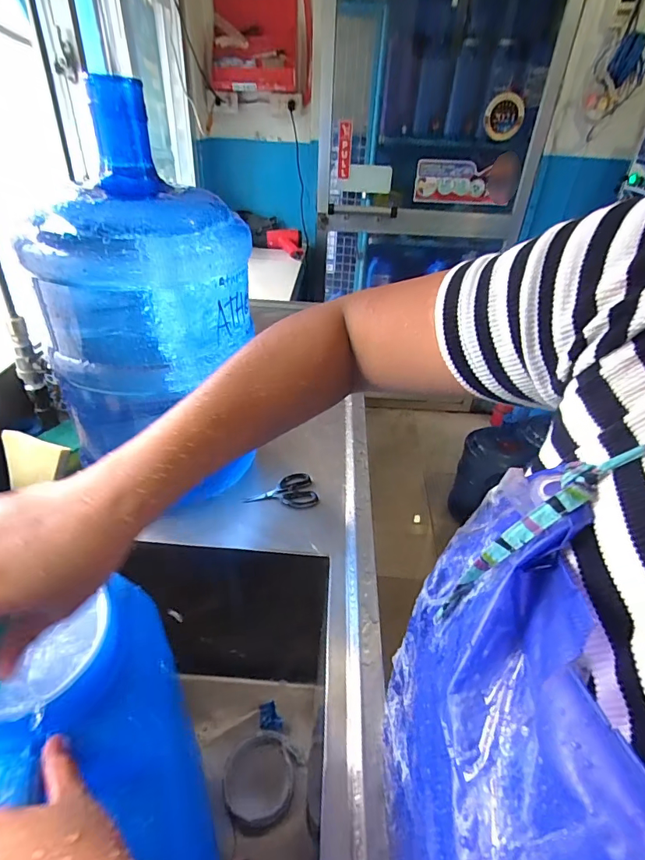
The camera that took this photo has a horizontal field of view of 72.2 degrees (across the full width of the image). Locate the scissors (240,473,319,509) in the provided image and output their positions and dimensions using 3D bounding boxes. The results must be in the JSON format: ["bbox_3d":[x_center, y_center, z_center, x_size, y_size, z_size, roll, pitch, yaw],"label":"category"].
[{"bbox_3d":[-0.065,0.096,0.674,0.104,0.012,0.065,-7,37,-14],"label":"scissors"}]

